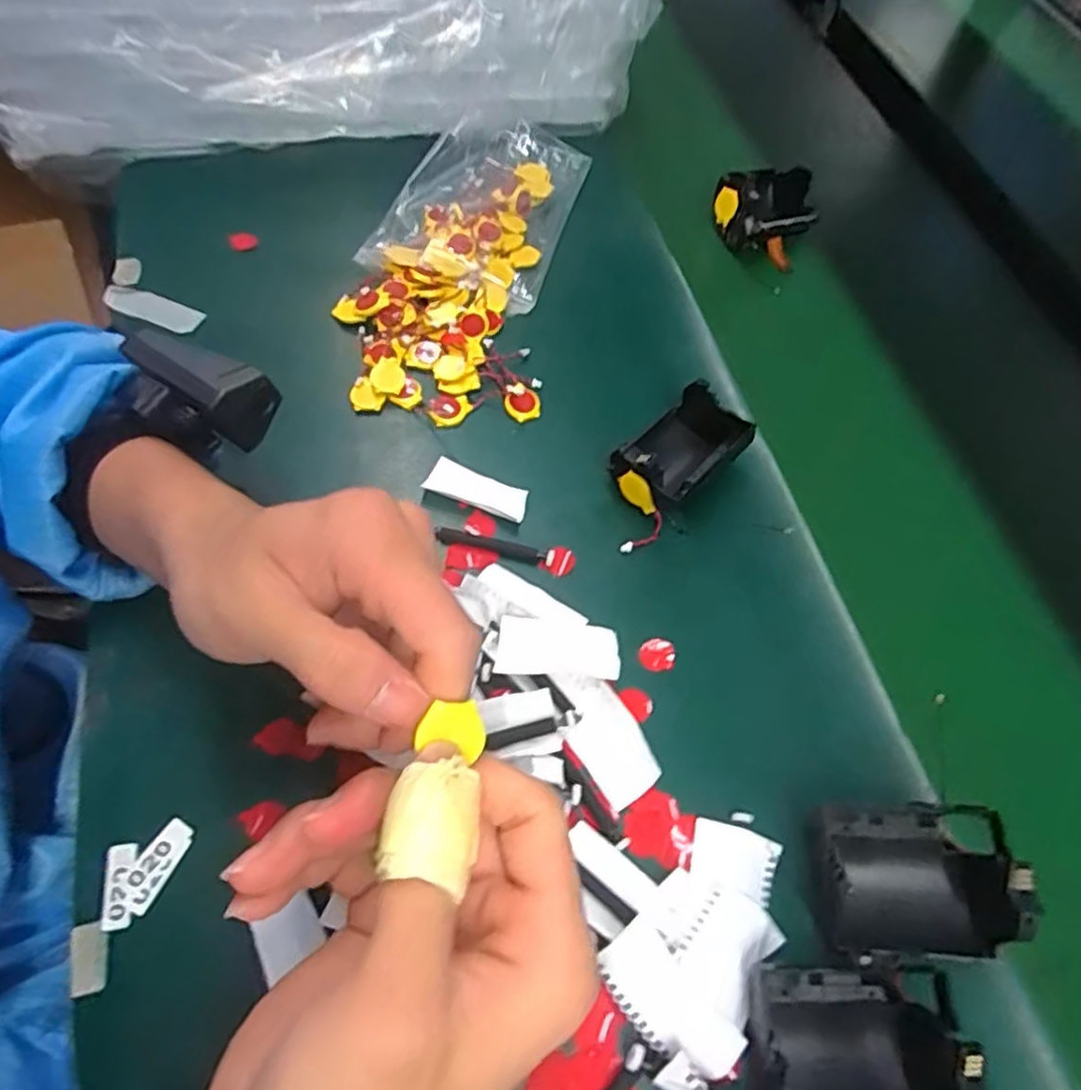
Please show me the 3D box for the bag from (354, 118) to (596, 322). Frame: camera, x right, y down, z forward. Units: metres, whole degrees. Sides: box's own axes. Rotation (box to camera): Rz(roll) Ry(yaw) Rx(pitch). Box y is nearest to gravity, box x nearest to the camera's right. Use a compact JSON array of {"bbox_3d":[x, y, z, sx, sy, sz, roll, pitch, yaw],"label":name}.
[{"bbox_3d":[-0.036,-0.238,0.484,0.112,0.027,0.175,20,59,4],"label":"bag"}]

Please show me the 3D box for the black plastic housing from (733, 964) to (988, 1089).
[{"bbox_3d":[0.112,0.182,0.250,0.075,0.034,0.051,7,59,-4],"label":"black plastic housing"}]

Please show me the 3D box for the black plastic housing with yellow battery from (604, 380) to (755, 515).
[{"bbox_3d":[0.077,-0.050,0.380,0.053,0.039,0.073,35,63,15],"label":"black plastic housing with yellow battery"}]

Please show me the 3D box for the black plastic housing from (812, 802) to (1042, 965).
[{"bbox_3d":[0.151,0.131,0.275,0.069,0.035,0.055,3,58,-2],"label":"black plastic housing"}]

